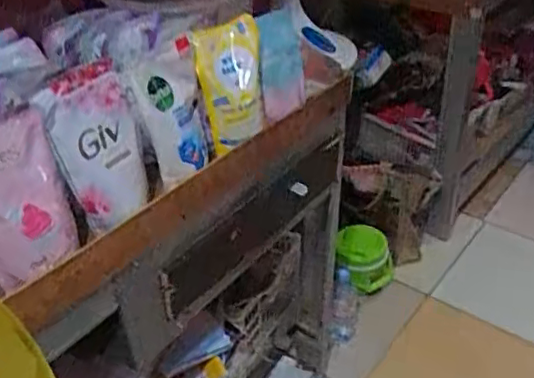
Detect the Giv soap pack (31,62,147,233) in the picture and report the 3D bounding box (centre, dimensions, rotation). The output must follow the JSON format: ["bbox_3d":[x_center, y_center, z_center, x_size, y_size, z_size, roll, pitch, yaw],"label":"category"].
[{"bbox_3d":[-0.217,-0.053,0.793,0.118,0.202,0.059,-25,13,-40],"label":"Giv soap pack"}]

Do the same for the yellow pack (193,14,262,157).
[{"bbox_3d":[-0.055,-0.152,0.920,0.088,0.191,0.051,-2,0,0],"label":"yellow pack"}]

